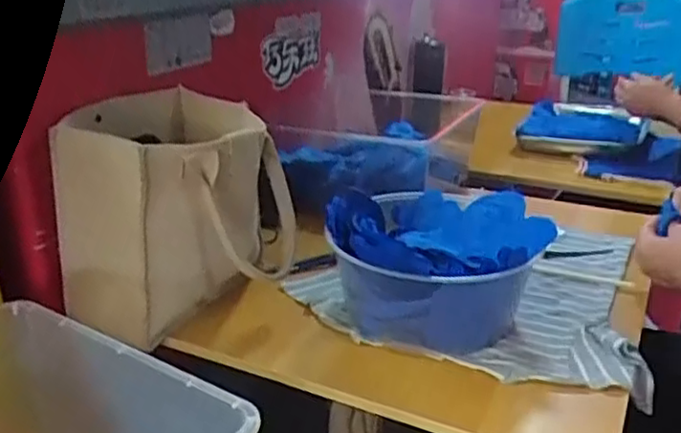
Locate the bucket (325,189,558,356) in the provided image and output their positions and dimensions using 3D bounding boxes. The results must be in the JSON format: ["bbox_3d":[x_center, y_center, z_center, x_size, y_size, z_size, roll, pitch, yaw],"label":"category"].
[{"bbox_3d":[0.097,0.055,0.726,0.207,0.121,0.213,0,22,0],"label":"bucket"}]

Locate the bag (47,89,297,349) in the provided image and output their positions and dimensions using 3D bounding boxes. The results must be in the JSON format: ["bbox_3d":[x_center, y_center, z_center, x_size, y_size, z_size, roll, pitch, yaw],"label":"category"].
[{"bbox_3d":[-0.164,-0.006,0.752,0.196,0.213,0.236,10,24,24],"label":"bag"}]

